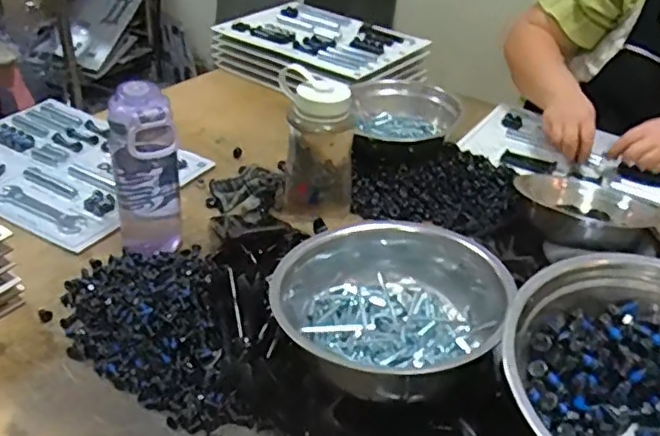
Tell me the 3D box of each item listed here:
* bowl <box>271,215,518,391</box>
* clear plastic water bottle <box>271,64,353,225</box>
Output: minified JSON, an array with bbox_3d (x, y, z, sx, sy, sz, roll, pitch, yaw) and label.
[{"bbox_3d":[0.058,0.076,0.590,0.211,0.088,0.191,22,38,22],"label":"bowl"},{"bbox_3d":[-0.019,-0.074,0.809,0.092,0.205,0.076,3,33,-2],"label":"clear plastic water bottle"}]

